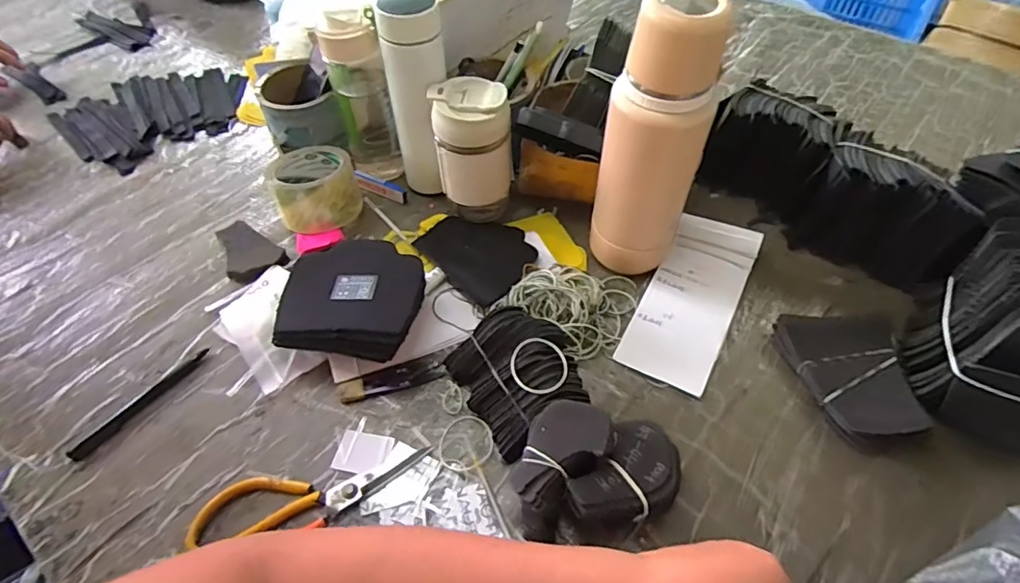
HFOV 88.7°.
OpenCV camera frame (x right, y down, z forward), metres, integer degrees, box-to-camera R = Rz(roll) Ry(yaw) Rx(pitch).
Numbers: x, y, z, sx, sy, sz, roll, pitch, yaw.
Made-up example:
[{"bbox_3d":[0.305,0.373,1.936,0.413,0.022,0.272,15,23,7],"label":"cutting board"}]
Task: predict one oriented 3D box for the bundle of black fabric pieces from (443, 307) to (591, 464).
[{"bbox_3d":[0.013,0.074,0.478,0.112,0.055,0.114,-29,58,-18],"label":"bundle of black fabric pieces"}]

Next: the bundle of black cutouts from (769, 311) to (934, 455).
[{"bbox_3d":[0.326,0.078,0.487,0.102,0.030,0.128,-9,54,-5],"label":"bundle of black cutouts"}]

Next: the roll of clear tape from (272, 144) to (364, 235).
[{"bbox_3d":[-0.230,-0.126,0.619,0.095,0.058,0.104,-16,55,-10],"label":"roll of clear tape"}]

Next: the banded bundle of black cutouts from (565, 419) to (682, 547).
[{"bbox_3d":[0.091,0.157,0.412,0.060,0.065,0.089,35,62,25],"label":"banded bundle of black cutouts"}]

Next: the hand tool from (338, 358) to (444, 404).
[{"bbox_3d":[-0.115,0.084,0.505,0.098,0.010,0.027,-16,54,-10],"label":"hand tool"}]

